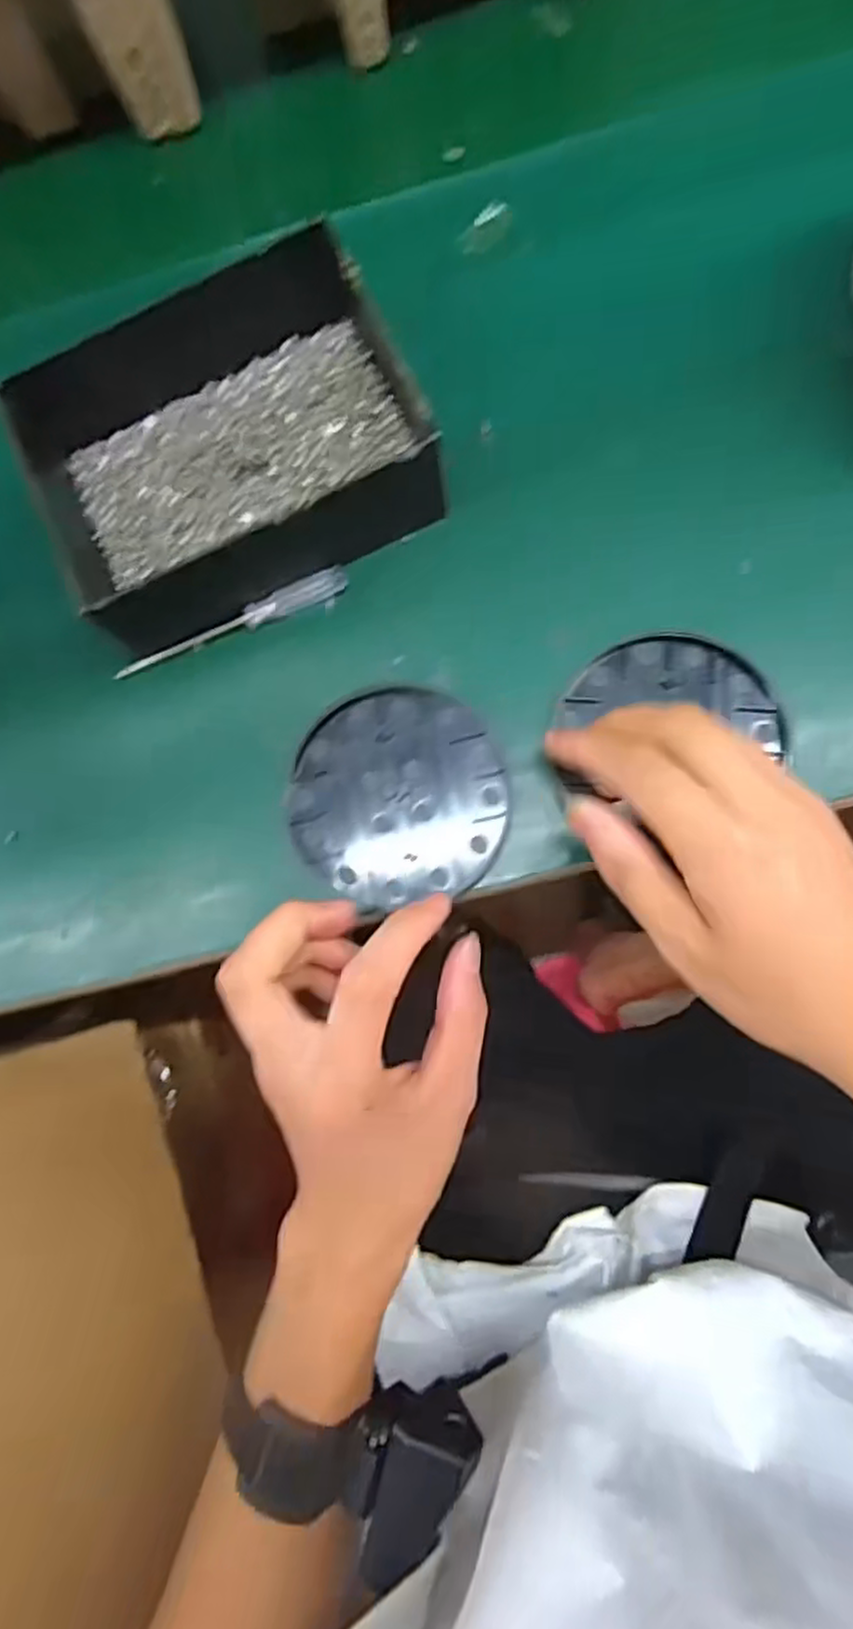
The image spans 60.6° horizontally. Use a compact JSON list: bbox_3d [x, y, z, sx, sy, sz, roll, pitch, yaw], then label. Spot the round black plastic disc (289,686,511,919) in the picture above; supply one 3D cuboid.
[{"bbox_3d":[-0.013,-0.009,0.325,0.094,0.005,0.095,-1,82,6],"label":"round black plastic disc"}]

